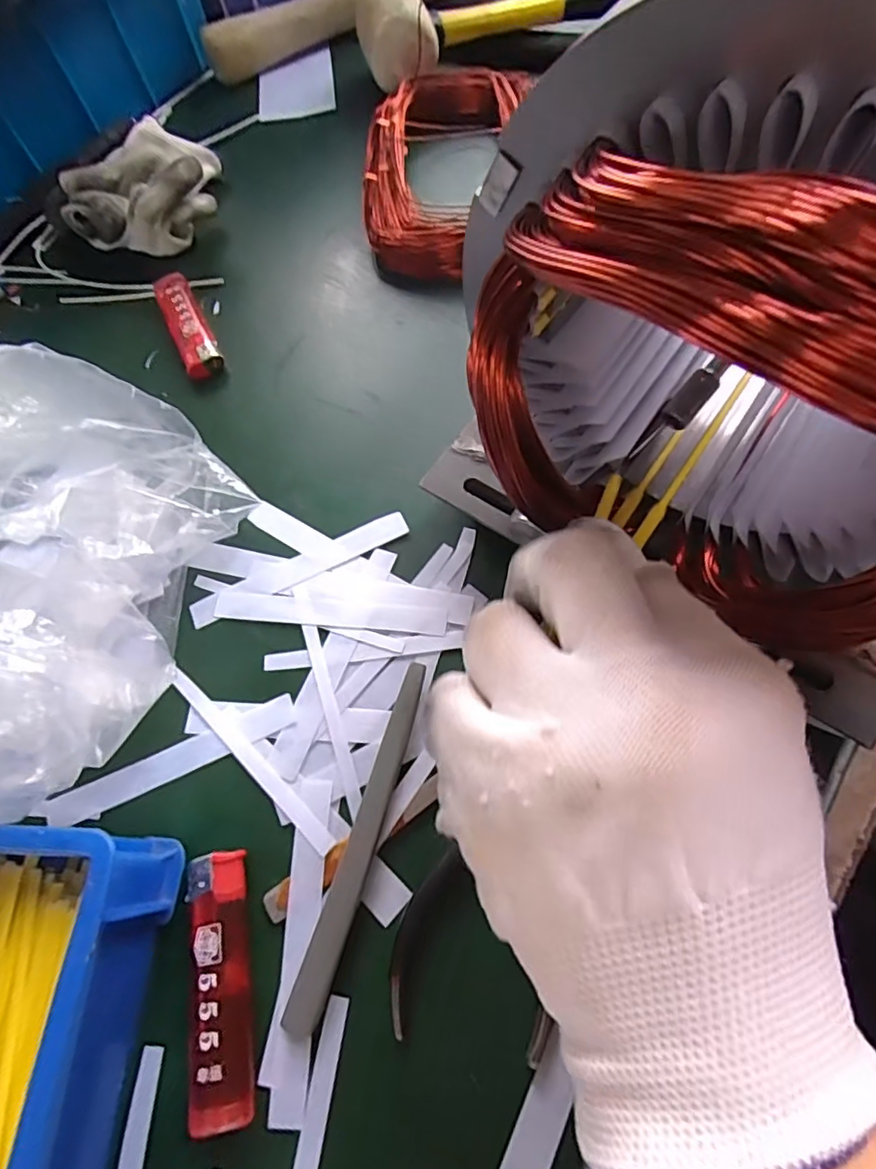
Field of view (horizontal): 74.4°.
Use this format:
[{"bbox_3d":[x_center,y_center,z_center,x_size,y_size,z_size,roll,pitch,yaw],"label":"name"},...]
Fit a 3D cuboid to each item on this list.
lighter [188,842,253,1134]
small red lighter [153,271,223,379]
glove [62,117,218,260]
[{"bbox_3d":[-0.078,0.141,0.205,0.020,0.010,0.082,-11,66,1],"label":"lighter"},{"bbox_3d":[-0.150,-0.156,0.344,0.021,0.013,0.087,-26,67,-6],"label":"small red lighter"},{"bbox_3d":[-0.194,-0.265,0.379,0.093,0.044,0.110,-10,66,1],"label":"glove"}]

